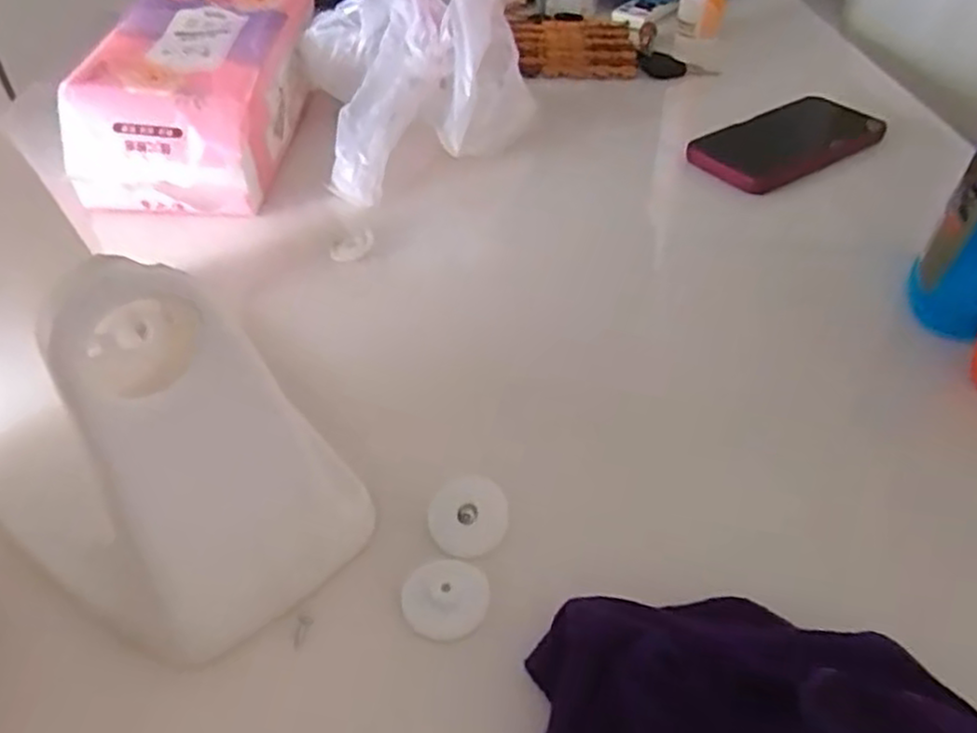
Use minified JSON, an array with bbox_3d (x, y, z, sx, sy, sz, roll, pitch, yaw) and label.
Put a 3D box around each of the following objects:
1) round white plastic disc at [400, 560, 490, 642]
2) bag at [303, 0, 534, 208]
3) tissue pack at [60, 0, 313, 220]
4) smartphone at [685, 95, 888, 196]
[{"bbox_3d":[-0.018,0.095,0.306,0.035,0.008,0.034,-1,43,1],"label":"round white plastic disc"},{"bbox_3d":[-0.051,-0.230,0.565,0.174,0.116,0.160,-10,44,-9],"label":"bag"},{"bbox_3d":[-0.225,-0.227,0.585,0.139,0.092,0.274,3,44,4],"label":"tissue pack"},{"bbox_3d":[0.247,-0.187,0.605,0.166,0.014,0.083,-29,54,-21],"label":"smartphone"}]

